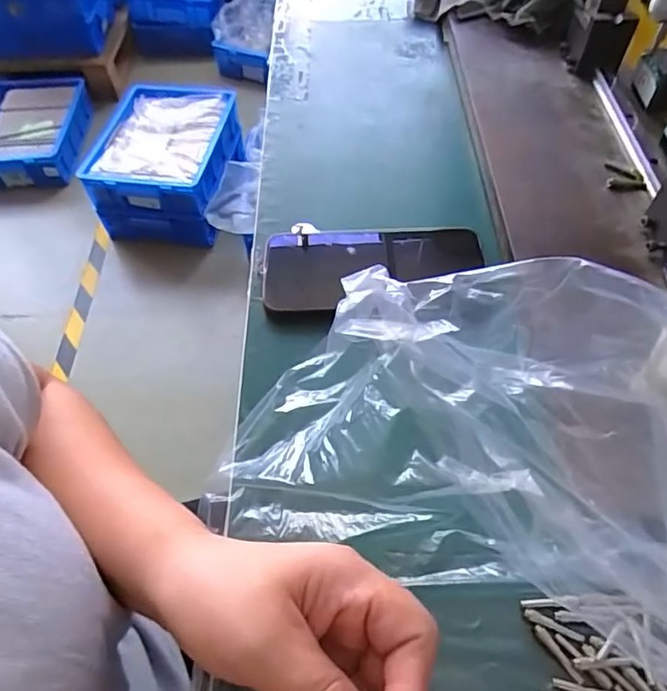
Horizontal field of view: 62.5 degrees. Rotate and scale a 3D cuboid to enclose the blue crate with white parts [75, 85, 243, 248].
[{"bbox_3d":[-0.456,-0.509,1.535,0.349,0.207,0.428,7,56,7],"label":"blue crate with white parts"}]

